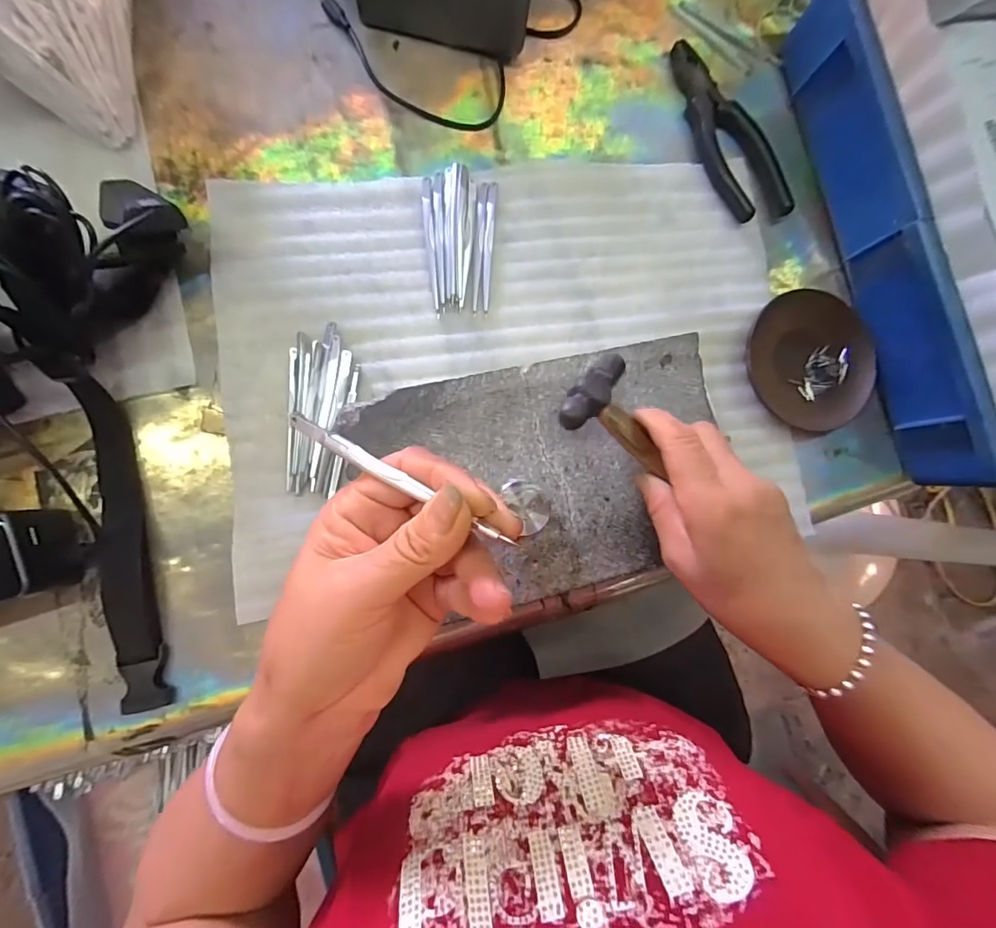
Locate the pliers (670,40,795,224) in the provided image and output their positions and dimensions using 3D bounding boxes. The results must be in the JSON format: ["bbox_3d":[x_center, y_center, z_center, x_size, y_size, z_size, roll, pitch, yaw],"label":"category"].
[{"bbox_3d":[0.193,-0.282,0.392,0.055,0.017,0.162,-22,90,-8],"label":"pliers"}]

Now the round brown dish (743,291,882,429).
[{"bbox_3d":[0.260,-0.084,0.386,0.102,0.018,0.117,-31,91,-8],"label":"round brown dish"}]

